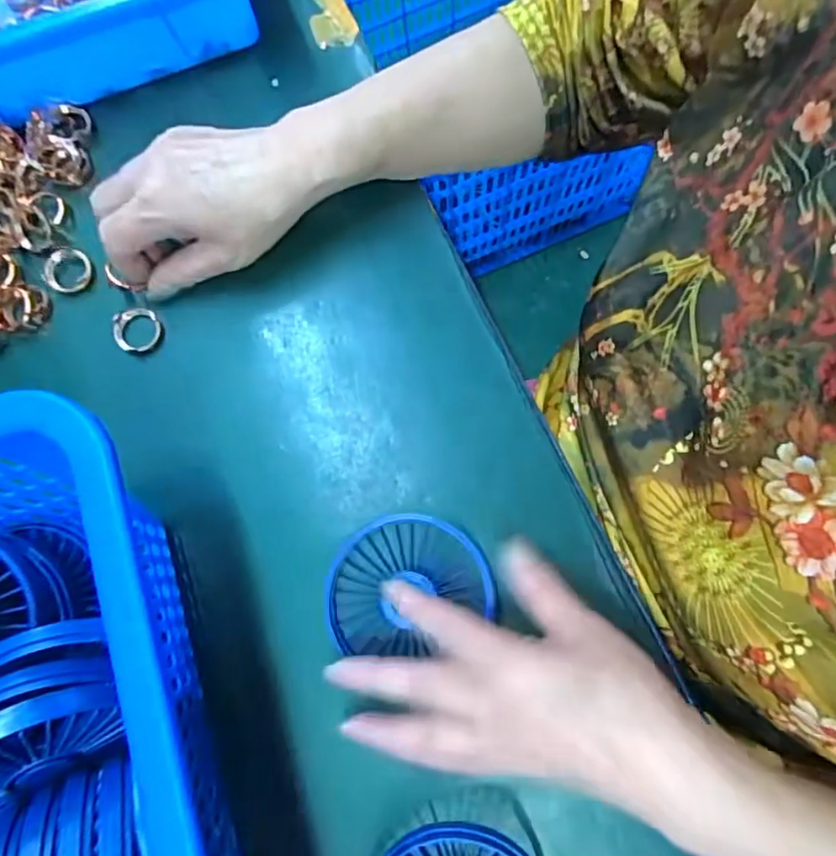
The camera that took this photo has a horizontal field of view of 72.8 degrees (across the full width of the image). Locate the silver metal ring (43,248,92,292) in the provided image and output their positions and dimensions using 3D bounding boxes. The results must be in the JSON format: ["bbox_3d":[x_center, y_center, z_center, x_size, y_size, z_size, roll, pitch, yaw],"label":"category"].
[{"bbox_3d":[-0.216,-0.098,0.351,0.025,0.009,0.028,22,81,8],"label":"silver metal ring"}]

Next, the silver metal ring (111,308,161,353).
[{"bbox_3d":[-0.168,-0.059,0.341,0.027,0.007,0.026,-1,78,4],"label":"silver metal ring"}]

